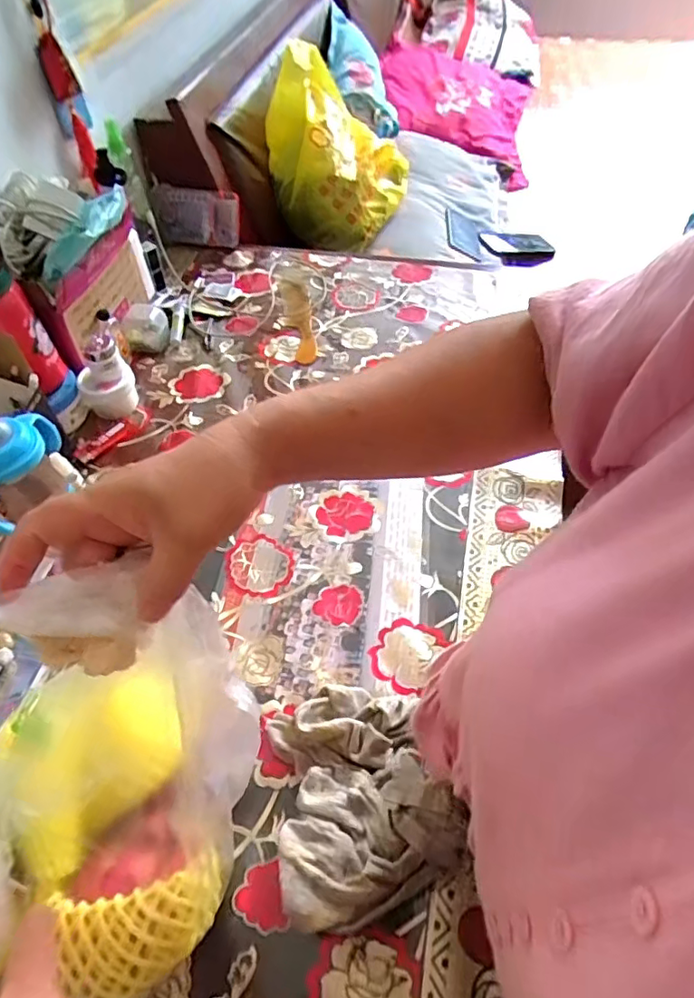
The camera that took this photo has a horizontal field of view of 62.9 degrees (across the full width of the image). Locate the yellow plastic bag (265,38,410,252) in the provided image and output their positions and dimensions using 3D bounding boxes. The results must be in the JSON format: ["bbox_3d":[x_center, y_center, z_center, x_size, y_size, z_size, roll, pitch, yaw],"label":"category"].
[{"bbox_3d":[-0.012,-0.653,1.066,0.264,0.260,0.301,-5,53,-2],"label":"yellow plastic bag"}]

